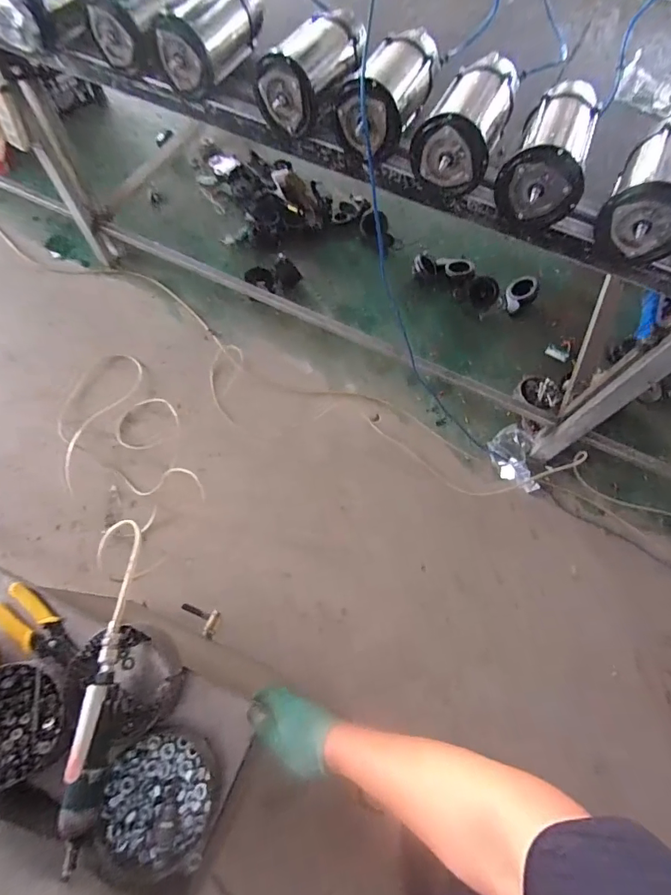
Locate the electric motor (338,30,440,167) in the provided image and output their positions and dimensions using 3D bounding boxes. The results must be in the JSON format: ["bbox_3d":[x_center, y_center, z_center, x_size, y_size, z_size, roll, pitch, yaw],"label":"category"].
[{"bbox_3d":[0.116,-0.717,0.868,0.123,0.128,0.292,25,67,10],"label":"electric motor"}]

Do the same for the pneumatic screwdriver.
[{"bbox_3d":[-0.281,0.342,0.507,0.032,0.051,0.241,3,65,0],"label":"pneumatic screwdriver"}]

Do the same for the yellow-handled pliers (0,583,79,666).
[{"bbox_3d":[-0.420,0.254,0.604,0.136,0.018,0.058,33,69,13],"label":"yellow-handled pliers"}]

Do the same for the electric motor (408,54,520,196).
[{"bbox_3d":[0.254,-0.630,0.828,0.137,0.117,0.261,22,67,9],"label":"electric motor"}]

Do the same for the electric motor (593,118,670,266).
[{"bbox_3d":[0.590,-0.467,0.778,0.144,0.126,0.275,30,68,12],"label":"electric motor"}]

